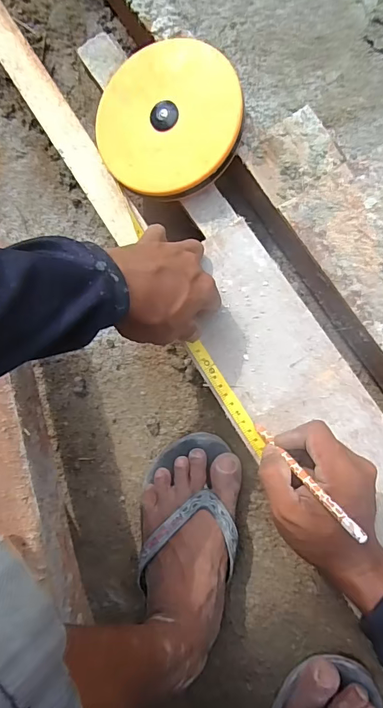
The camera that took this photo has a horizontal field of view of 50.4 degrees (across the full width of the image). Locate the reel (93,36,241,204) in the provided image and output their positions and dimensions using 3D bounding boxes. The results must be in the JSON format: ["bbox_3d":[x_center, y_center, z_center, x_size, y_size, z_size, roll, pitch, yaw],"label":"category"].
[{"bbox_3d":[-0.025,-0.228,0.392,0.136,0.026,0.143,-25,84,5],"label":"reel"}]

